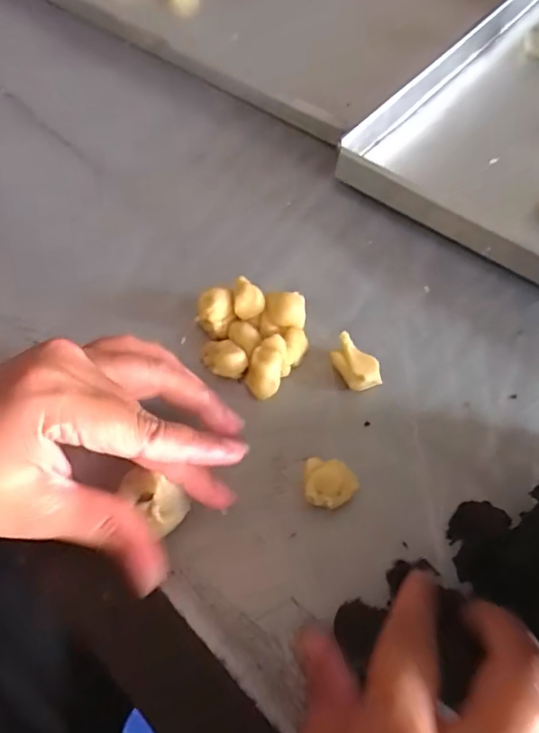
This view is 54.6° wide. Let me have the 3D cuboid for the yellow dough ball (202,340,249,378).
[{"bbox_3d":[-0.027,-0.005,0.306,0.020,0.017,0.028,-33,65,-17],"label":"yellow dough ball"}]

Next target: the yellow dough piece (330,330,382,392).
[{"bbox_3d":[0.049,-0.002,0.303,0.022,0.015,0.035,-20,61,-11],"label":"yellow dough piece"}]

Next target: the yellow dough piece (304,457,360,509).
[{"bbox_3d":[0.031,0.062,0.267,0.027,0.016,0.023,6,60,4],"label":"yellow dough piece"}]

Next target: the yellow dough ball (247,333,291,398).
[{"bbox_3d":[-0.001,0.002,0.300,0.023,0.024,0.030,1,60,1],"label":"yellow dough ball"}]

